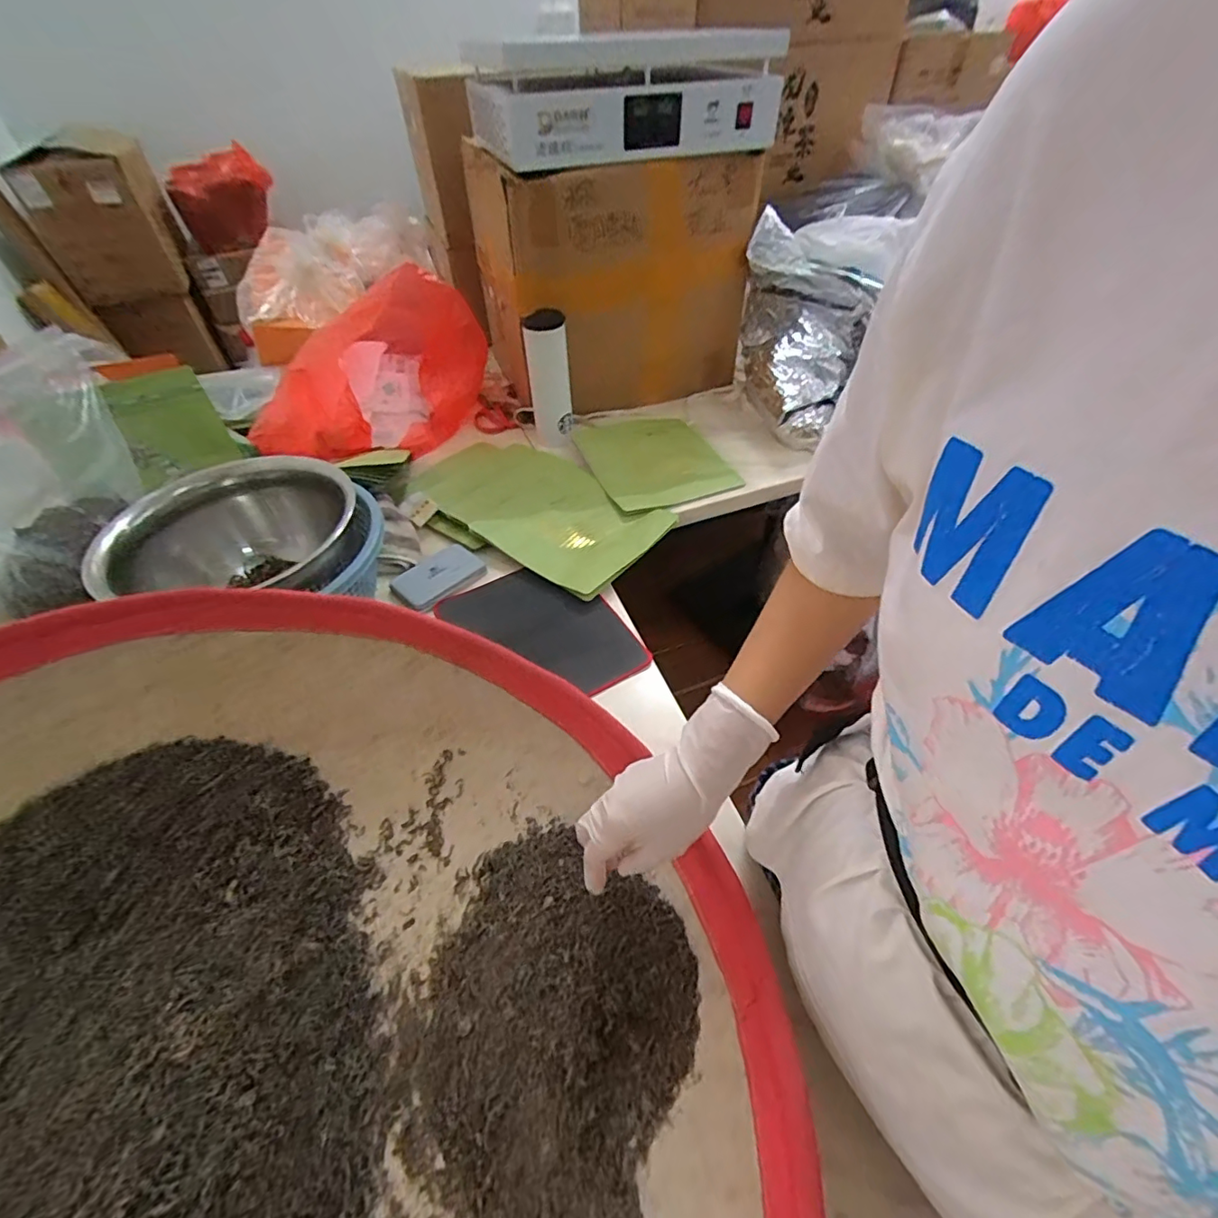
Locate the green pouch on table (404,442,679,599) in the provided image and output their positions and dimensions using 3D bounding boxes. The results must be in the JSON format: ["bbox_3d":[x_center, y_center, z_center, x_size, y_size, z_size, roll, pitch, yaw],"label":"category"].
[{"bbox_3d":[-0.119,-0.181,0.888,0.427,0.016,0.228,32,56,25],"label":"green pouch on table"}]

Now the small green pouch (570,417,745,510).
[{"bbox_3d":[0.070,-0.268,0.953,0.217,0.031,0.246,-21,52,-17],"label":"small green pouch"}]

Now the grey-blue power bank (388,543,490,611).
[{"bbox_3d":[-0.240,-0.046,0.784,0.082,0.016,0.117,37,58,28],"label":"grey-blue power bank"}]

